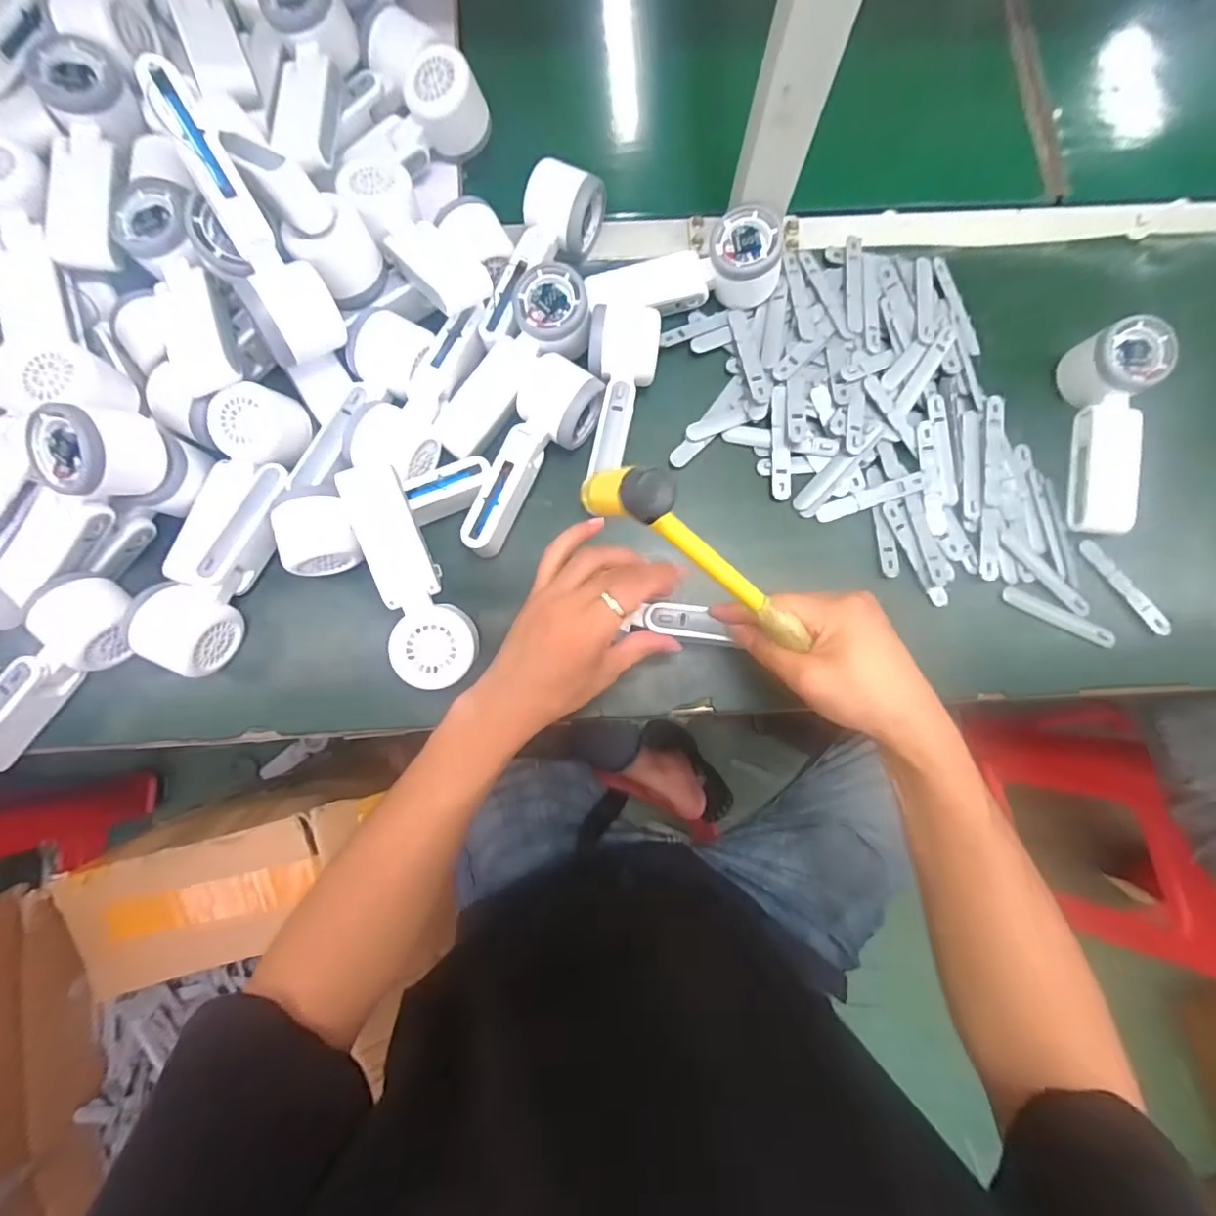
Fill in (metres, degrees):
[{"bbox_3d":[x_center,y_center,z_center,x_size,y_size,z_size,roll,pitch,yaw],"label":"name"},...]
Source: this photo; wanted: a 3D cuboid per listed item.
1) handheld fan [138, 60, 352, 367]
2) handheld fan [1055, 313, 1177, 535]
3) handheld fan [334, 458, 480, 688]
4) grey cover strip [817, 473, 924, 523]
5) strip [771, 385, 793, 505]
[{"bbox_3d":[-0.243,-0.257,0.384,0.053,0.065,0.166,-24,117,-5],"label":"handheld fan"},{"bbox_3d":[0.415,-0.144,0.456,0.051,0.057,0.161,2,80,-1],"label":"handheld fan"},{"bbox_3d":[-0.144,-0.023,0.400,0.053,0.037,0.162,-23,81,-5],"label":"handheld fan"},{"bbox_3d":[0.219,-0.091,0.466,0.089,0.011,0.016,-18,81,-4],"label":"grey cover strip"},{"bbox_3d":[0.143,-0.137,0.465,0.015,0.005,0.093,-3,91,15],"label":"strip"}]

